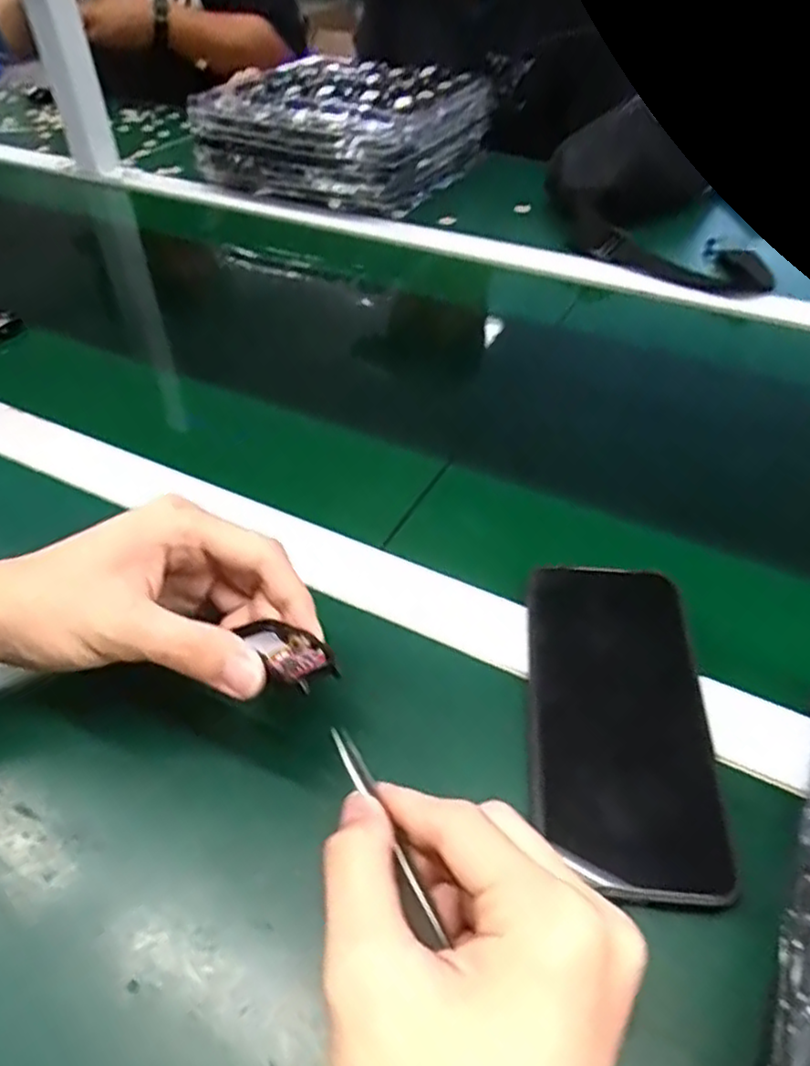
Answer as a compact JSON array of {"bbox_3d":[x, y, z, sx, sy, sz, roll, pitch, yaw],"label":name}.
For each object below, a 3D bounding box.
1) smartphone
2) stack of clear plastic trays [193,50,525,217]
[{"bbox_3d":[0.096,0.078,0.313,0.079,0.016,0.158,3,44,4],"label":"smartphone"},{"bbox_3d":[-0.069,-0.488,0.839,0.268,0.102,0.279,18,47,18],"label":"stack of clear plastic trays"}]

